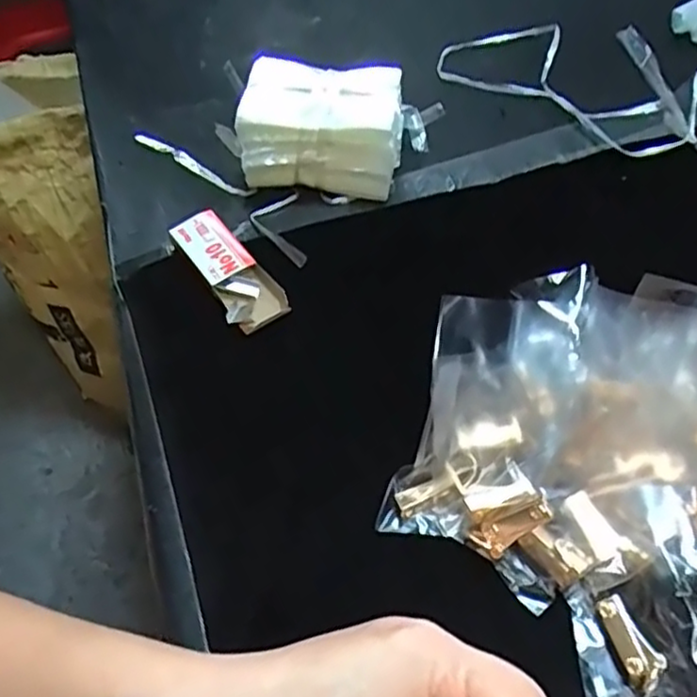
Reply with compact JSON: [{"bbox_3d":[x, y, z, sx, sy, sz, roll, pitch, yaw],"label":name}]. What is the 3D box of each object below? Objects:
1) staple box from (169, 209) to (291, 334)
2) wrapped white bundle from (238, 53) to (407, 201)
[{"bbox_3d":[-0.067,-0.044,0.382,0.033,0.013,0.084,-27,60,-16],"label":"staple box"},{"bbox_3d":[-0.016,-0.138,0.420,0.097,0.049,0.072,5,56,5],"label":"wrapped white bundle"}]

